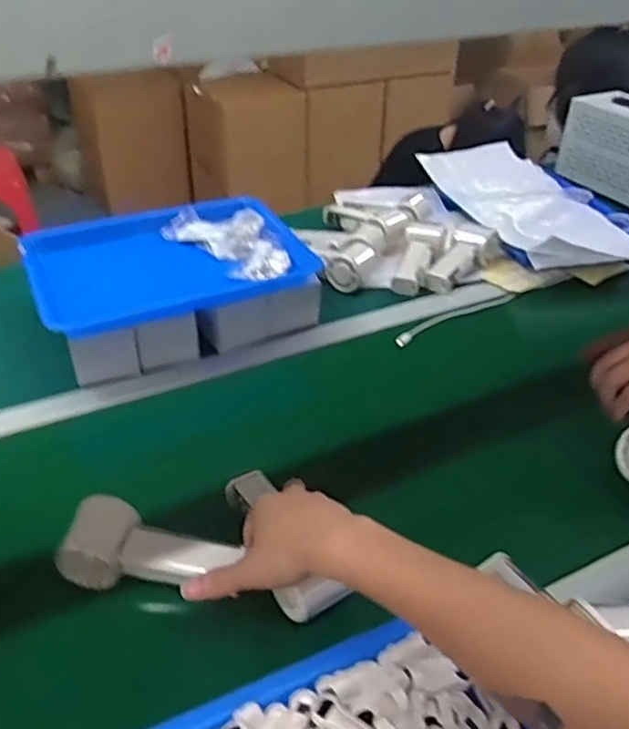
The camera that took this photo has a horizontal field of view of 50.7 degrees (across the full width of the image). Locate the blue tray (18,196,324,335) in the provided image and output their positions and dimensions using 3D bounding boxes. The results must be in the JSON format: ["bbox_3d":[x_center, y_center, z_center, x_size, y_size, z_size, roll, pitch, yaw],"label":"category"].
[{"bbox_3d":[-0.185,-0.144,0.875,0.360,0.038,0.255,-18,41,-22],"label":"blue tray"}]

